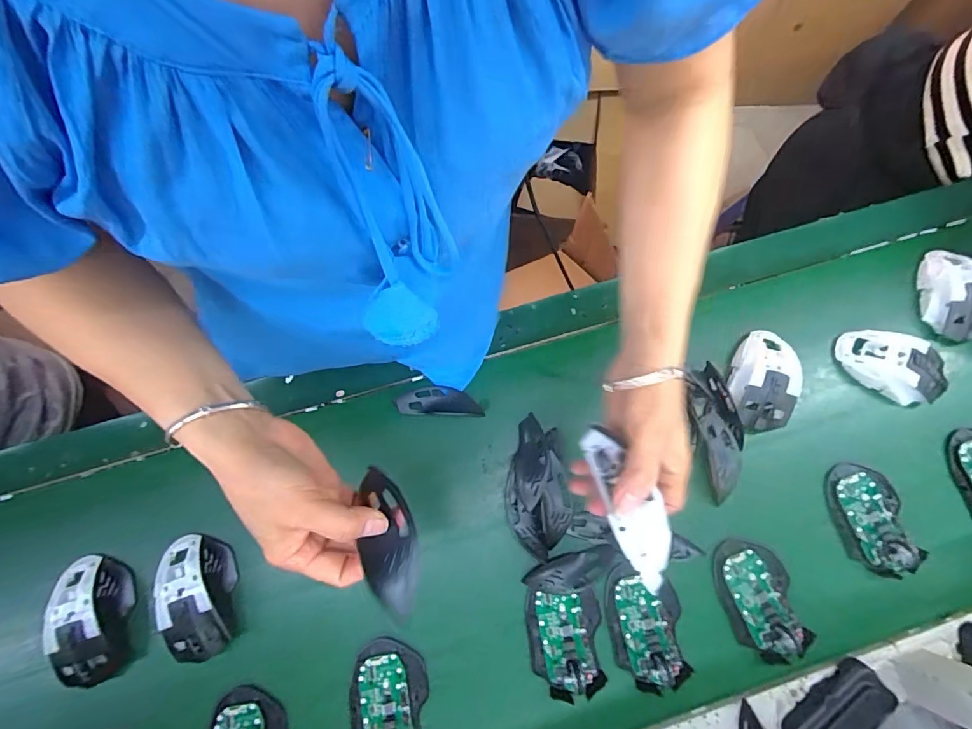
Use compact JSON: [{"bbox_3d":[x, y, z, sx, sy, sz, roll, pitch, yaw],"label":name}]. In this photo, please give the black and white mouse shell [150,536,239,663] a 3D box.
[{"bbox_3d":[-0.289,0.233,0.466,0.063,0.044,0.116,-19,74,-6],"label":"black and white mouse shell"}]

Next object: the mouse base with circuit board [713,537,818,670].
[{"bbox_3d":[0.281,0.242,0.471,0.074,0.018,0.112,-11,73,-4],"label":"mouse base with circuit board"}]

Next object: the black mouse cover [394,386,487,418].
[{"bbox_3d":[-0.051,0.042,0.523,0.095,0.014,0.032,2,73,0],"label":"black mouse cover"}]

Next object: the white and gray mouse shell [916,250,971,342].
[{"bbox_3d":[0.566,-0.086,0.555,0.068,0.030,0.112,10,73,3],"label":"white and gray mouse shell"}]

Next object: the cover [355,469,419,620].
[{"bbox_3d":[-0.062,0.109,0.294,0.033,0.016,0.094,-18,55,-4],"label":"cover"}]

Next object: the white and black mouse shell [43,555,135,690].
[{"bbox_3d":[-0.392,0.251,0.452,0.060,0.034,0.116,-16,74,-6],"label":"white and black mouse shell"}]

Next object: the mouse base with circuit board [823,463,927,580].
[{"bbox_3d":[0.407,0.162,0.486,0.069,0.017,0.113,-12,73,-4],"label":"mouse base with circuit board"}]

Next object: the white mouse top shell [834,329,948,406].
[{"bbox_3d":[0.467,0.000,0.527,0.111,0.035,0.062,33,75,9],"label":"white mouse top shell"}]

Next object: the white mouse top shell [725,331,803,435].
[{"bbox_3d":[0.311,0.018,0.523,0.069,0.036,0.119,11,73,3],"label":"white mouse top shell"}]

